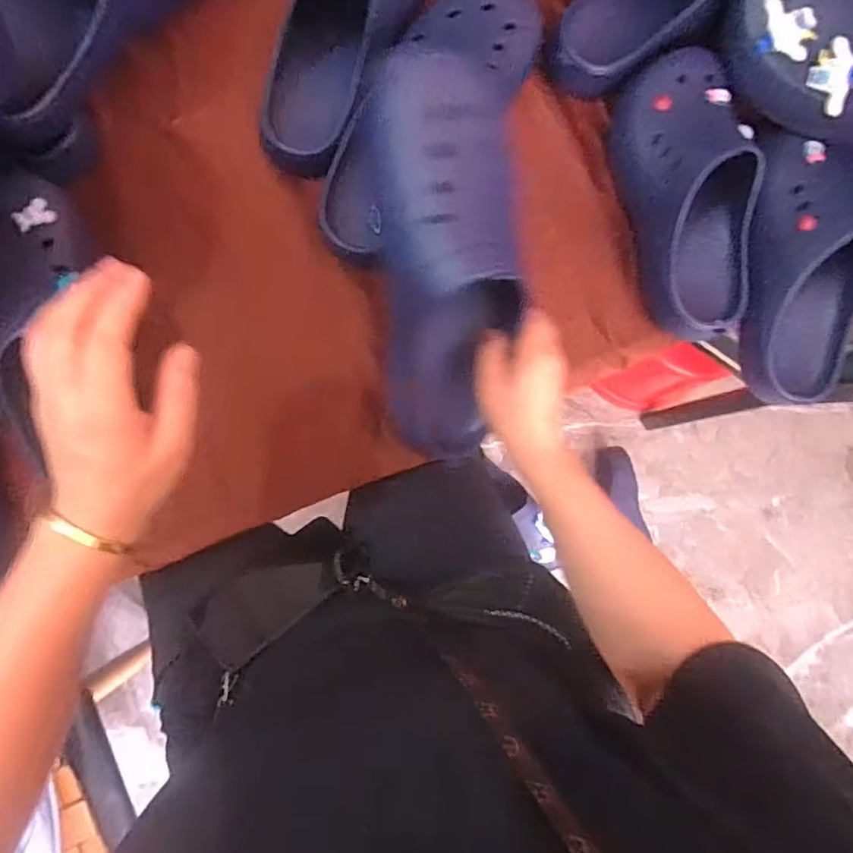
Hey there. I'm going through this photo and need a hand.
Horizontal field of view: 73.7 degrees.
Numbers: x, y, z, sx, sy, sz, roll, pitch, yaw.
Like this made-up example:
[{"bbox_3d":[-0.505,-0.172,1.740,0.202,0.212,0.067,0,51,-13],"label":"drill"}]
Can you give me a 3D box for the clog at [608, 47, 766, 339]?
[{"bbox_3d":[0.255,-0.228,0.550,0.105,0.106,0.274,-7,86,-6],"label":"clog"}]

